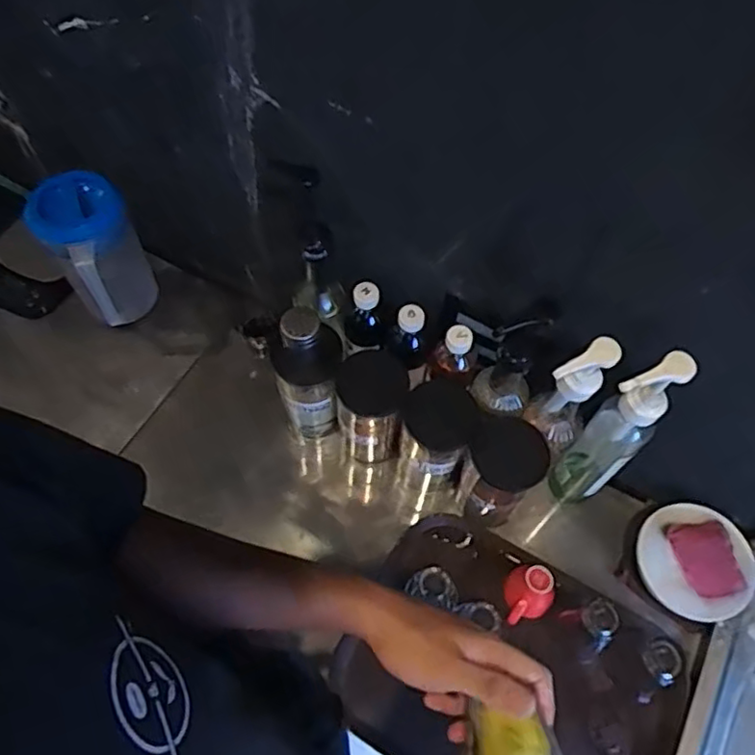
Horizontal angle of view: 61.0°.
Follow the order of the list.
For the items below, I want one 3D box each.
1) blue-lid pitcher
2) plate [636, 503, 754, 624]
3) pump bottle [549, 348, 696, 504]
[{"bbox_3d":[-0.408,-0.182,0.941,0.147,0.199,0.106,39,67,17],"label":"blue-lid pitcher"},{"bbox_3d":[0.412,0.236,0.828,0.136,0.028,0.141,-4,69,10],"label":"plate"},{"bbox_3d":[0.278,0.074,0.766,0.066,0.350,0.064,1,61,-2],"label":"pump bottle"}]

